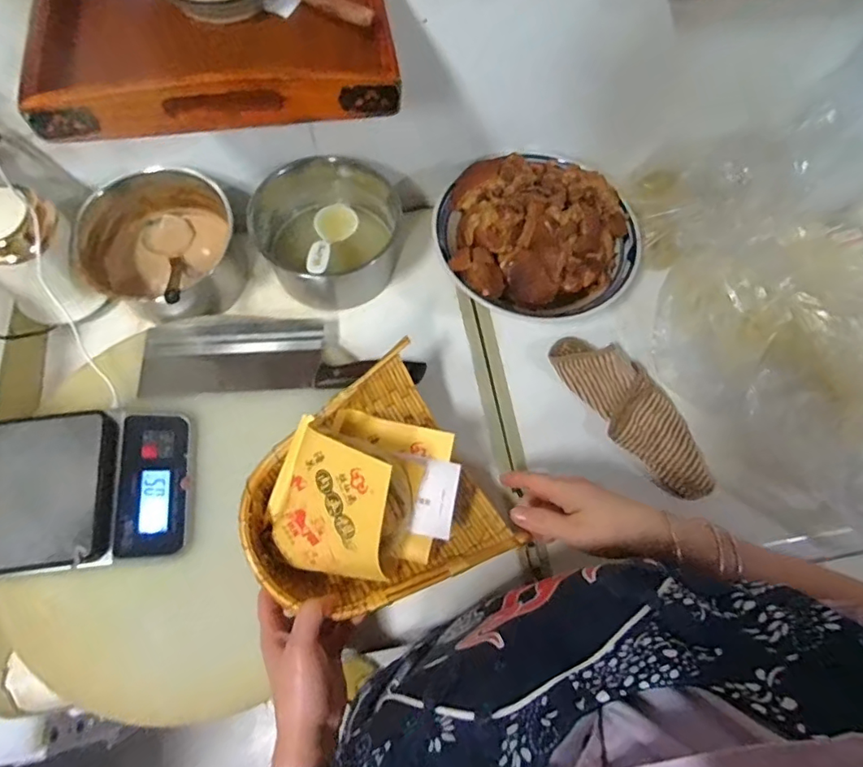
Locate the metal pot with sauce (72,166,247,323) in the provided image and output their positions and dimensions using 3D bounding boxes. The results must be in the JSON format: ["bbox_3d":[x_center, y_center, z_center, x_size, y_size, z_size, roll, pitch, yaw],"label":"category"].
[{"bbox_3d":[-0.317,-0.168,0.642,0.158,0.101,0.167,1,67,-2],"label":"metal pot with sauce"}]

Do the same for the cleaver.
[{"bbox_3d":[-0.173,-0.039,0.623,0.319,0.037,0.110,-3,68,-4],"label":"cleaver"}]

